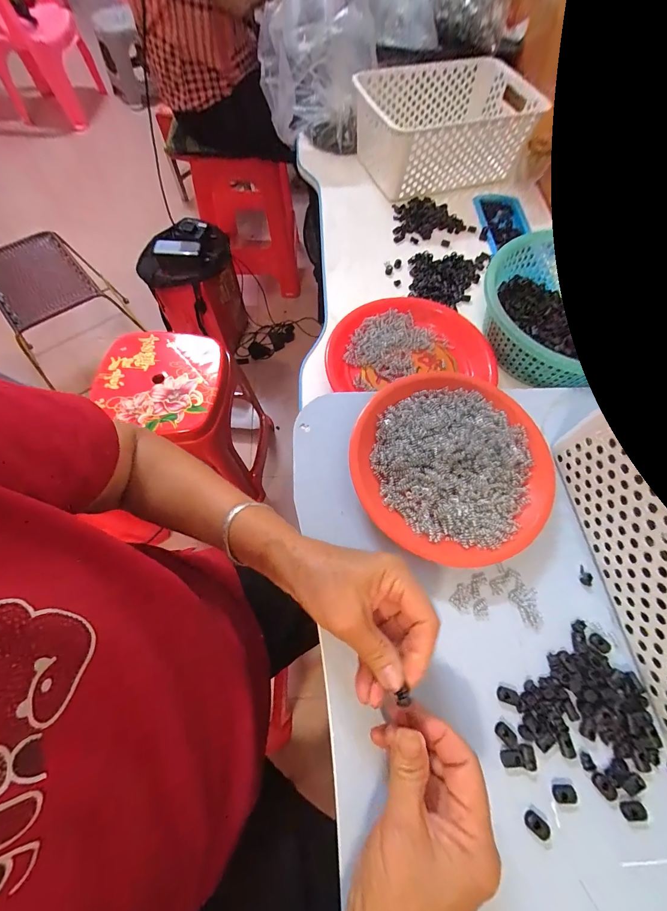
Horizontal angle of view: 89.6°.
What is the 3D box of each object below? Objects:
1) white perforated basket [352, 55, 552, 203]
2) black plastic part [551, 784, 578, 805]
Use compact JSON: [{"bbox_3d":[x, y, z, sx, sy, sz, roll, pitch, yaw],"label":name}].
[{"bbox_3d":[0.201,-0.613,0.635,0.284,0.133,0.215,-18,68,-9],"label":"white perforated basket"},{"bbox_3d":[0.177,0.259,0.257,0.017,0.004,0.011,-2,67,-2],"label":"black plastic part"}]

